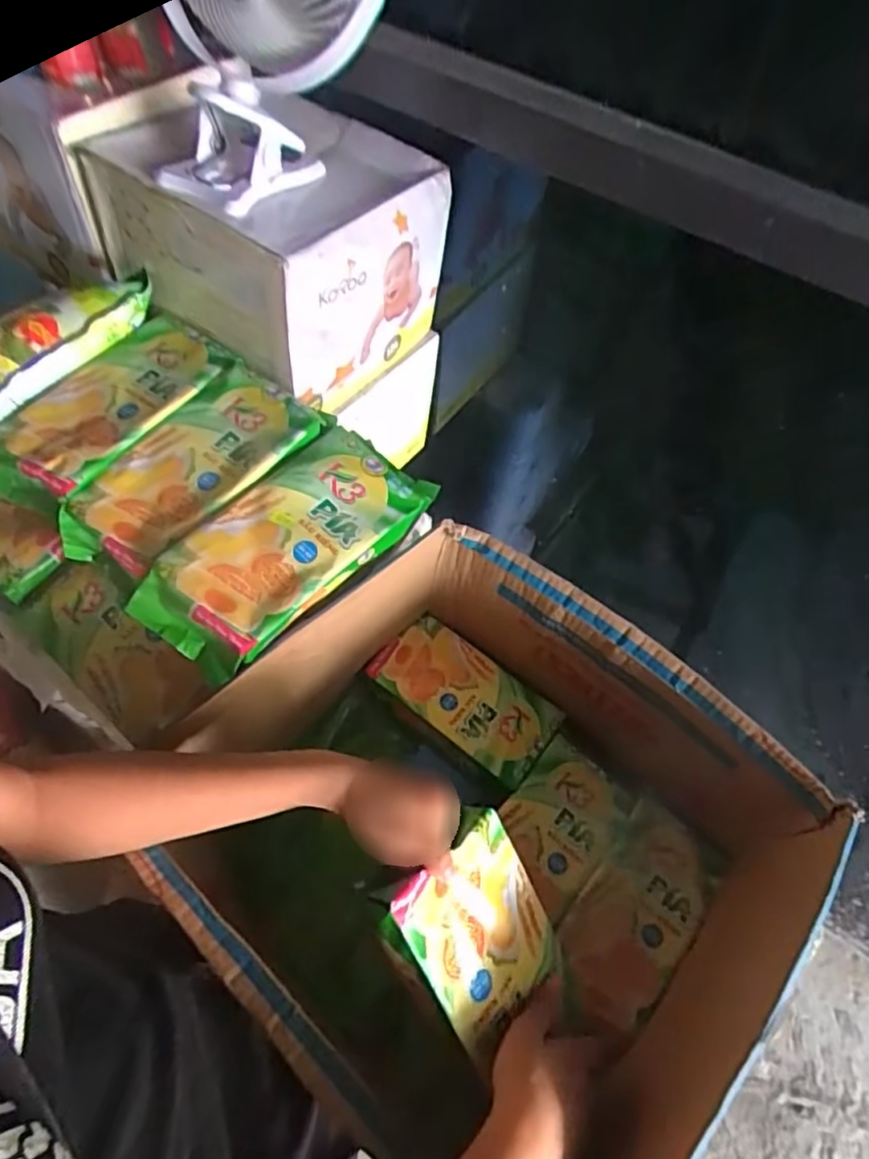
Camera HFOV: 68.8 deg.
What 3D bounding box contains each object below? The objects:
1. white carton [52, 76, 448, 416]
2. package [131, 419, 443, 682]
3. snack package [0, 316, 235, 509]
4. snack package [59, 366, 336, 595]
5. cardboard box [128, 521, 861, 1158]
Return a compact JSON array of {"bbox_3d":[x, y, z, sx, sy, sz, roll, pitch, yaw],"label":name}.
[{"bbox_3d":[-0.154,-0.332,0.644,0.267,0.204,0.242,29,61,13],"label":"white carton"},{"bbox_3d":[-0.122,-0.030,0.540,0.108,0.056,0.256,39,63,19],"label":"package"},{"bbox_3d":[-0.294,-0.149,0.581,0.108,0.057,0.214,34,62,16],"label":"snack package"},{"bbox_3d":[-0.208,-0.095,0.557,0.108,0.055,0.234,39,63,18],"label":"snack package"},{"bbox_3d":[0.031,0.216,0.555,0.423,0.227,0.395,36,63,20],"label":"cardboard box"}]

